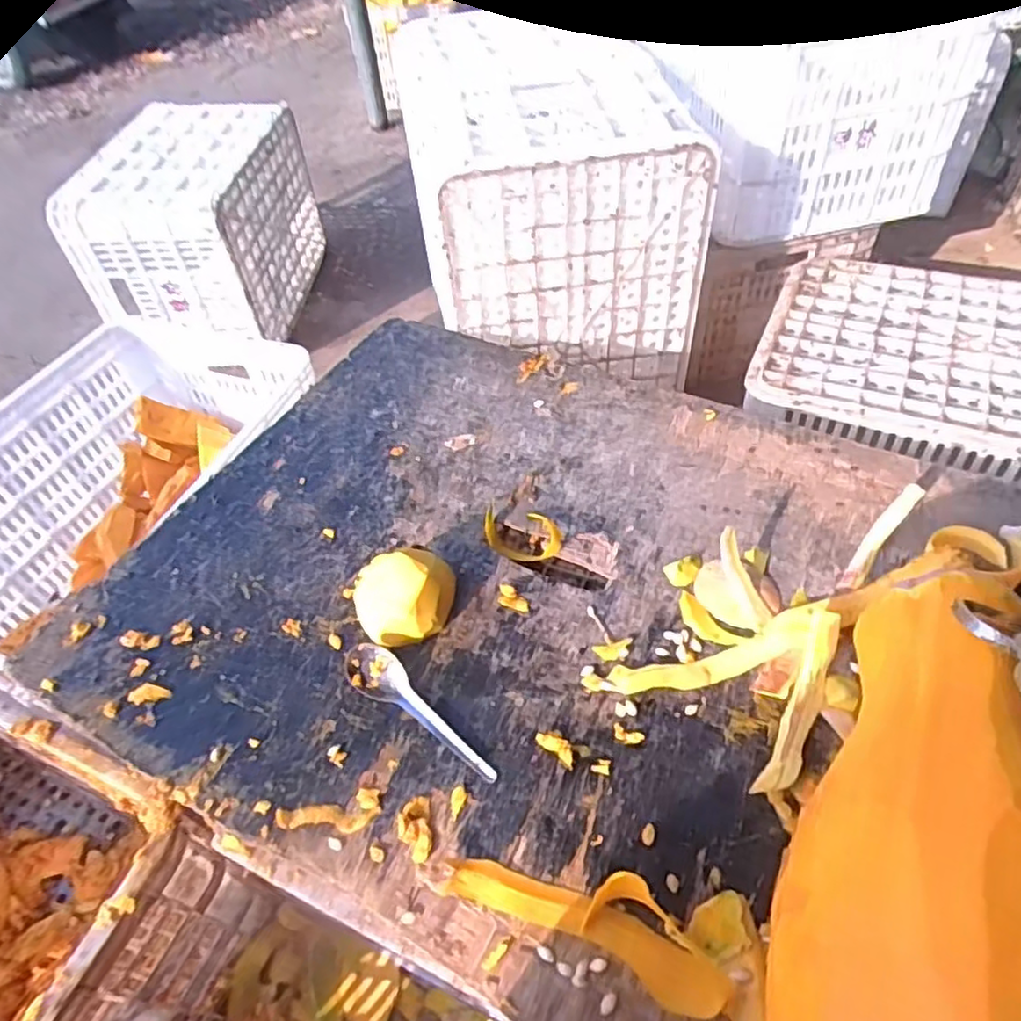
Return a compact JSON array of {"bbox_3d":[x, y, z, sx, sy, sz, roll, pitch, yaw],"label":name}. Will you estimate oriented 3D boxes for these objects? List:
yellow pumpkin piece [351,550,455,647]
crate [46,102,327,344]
[{"bbox_3d":[-0.093,0.077,0.607,0.090,0.047,0.078,-19,50,-12],"label":"yellow pumpkin piece"},{"bbox_3d":[-0.639,-0.589,1.429,0.382,0.328,0.594,-8,50,-1],"label":"crate"}]

